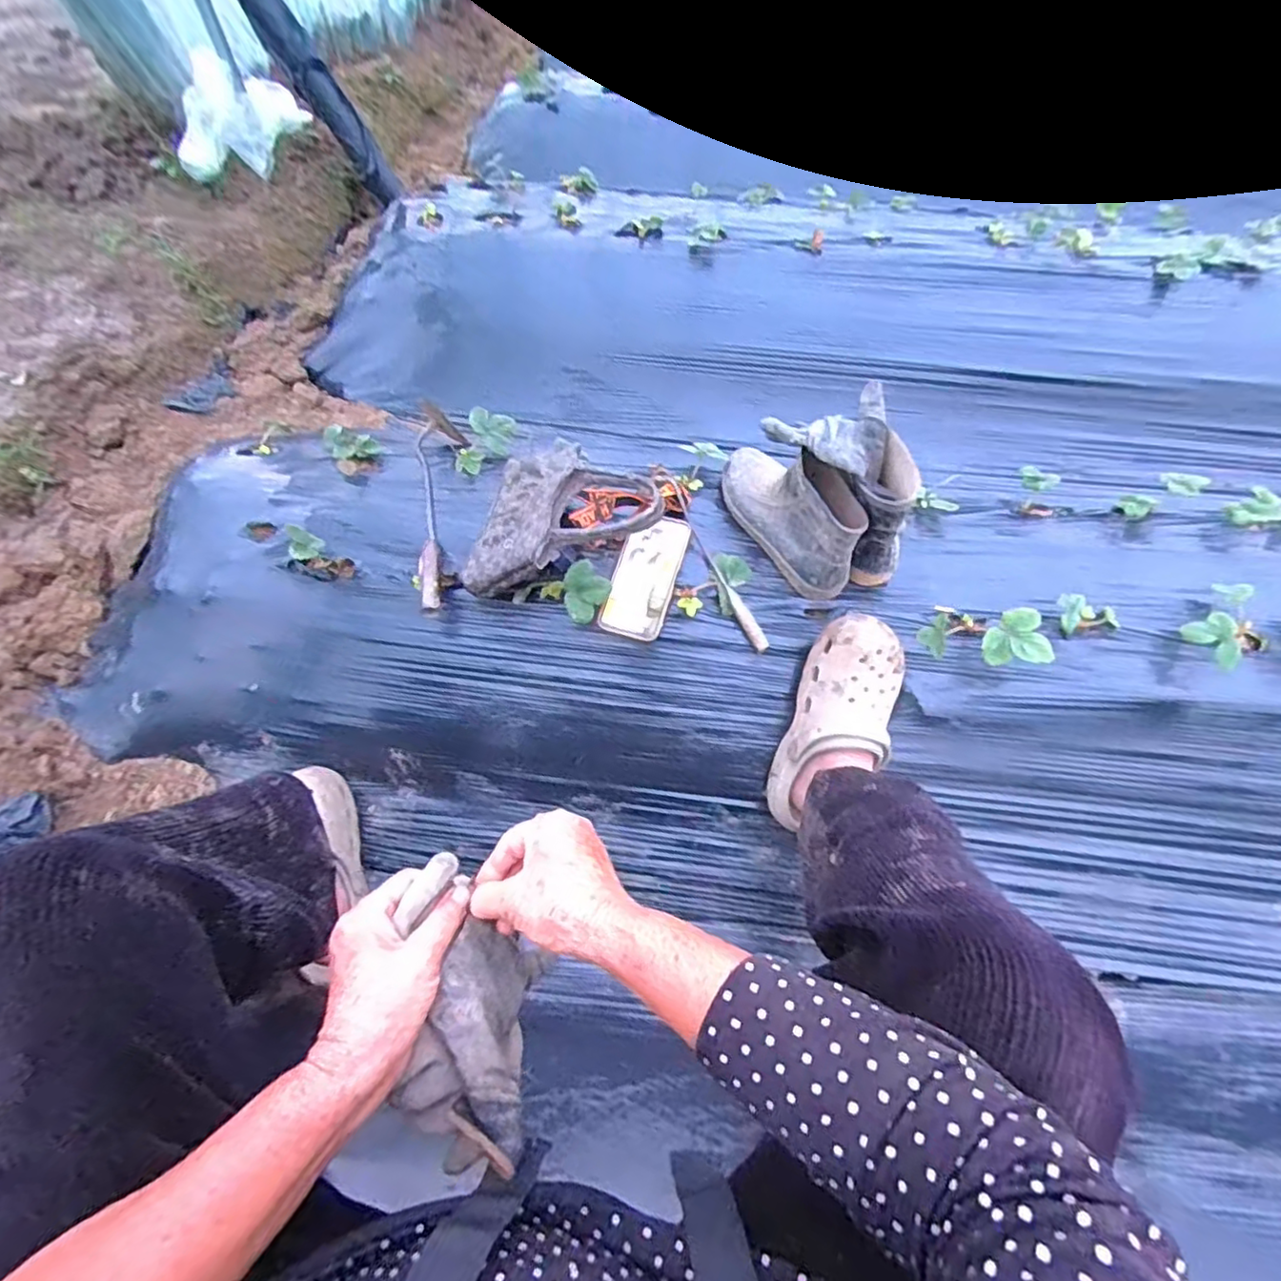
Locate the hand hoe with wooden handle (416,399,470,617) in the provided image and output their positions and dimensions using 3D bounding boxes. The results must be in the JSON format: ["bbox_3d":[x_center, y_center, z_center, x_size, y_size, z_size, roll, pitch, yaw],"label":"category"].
[{"bbox_3d":[-0.272,-0.181,0.852,0.068,0.064,0.327,-2,58,-5],"label":"hand hoe with wooden handle"}]

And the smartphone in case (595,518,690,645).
[{"bbox_3d":[0.006,-0.080,0.808,0.075,0.015,0.158,19,84,0],"label":"smartphone in case"}]

